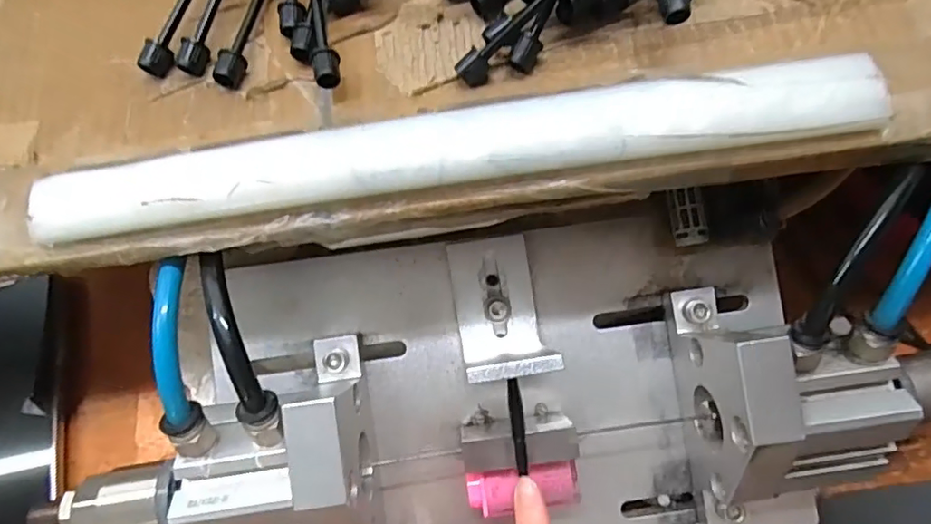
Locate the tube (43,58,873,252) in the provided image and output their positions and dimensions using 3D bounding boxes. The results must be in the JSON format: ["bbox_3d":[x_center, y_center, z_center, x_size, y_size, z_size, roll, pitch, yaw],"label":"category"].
[{"bbox_3d":[-0.008,-0.038,0.190,0.281,0.023,0.027,-6,65,0],"label":"tube"}]

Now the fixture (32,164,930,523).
[{"bbox_3d":[0.045,0.049,0.238,0.332,0.112,0.143,-6,65,0],"label":"fixture"}]

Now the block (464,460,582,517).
[{"bbox_3d":[0.025,0.097,0.240,0.048,0.013,0.018,-5,65,-2],"label":"block"}]

